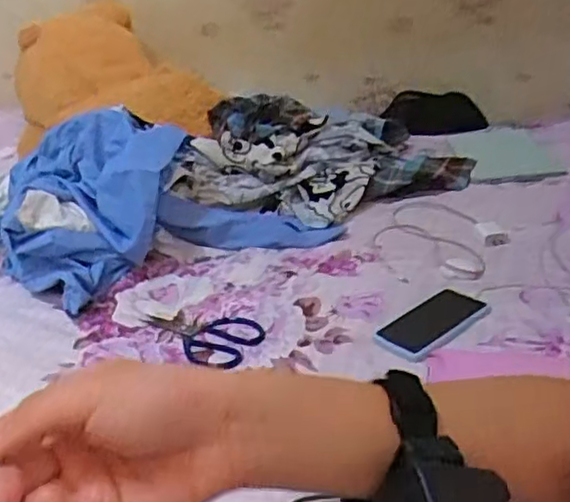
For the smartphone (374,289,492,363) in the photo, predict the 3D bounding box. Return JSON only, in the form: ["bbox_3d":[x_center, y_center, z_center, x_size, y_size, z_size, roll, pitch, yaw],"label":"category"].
[{"bbox_3d":[0.202,0.096,0.910,0.185,0.006,0.091,-24,34,-34],"label":"smartphone"}]

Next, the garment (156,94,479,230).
[{"bbox_3d":[0.067,-0.201,1.335,0.601,0.157,0.356,-10,28,-11],"label":"garment"}]

